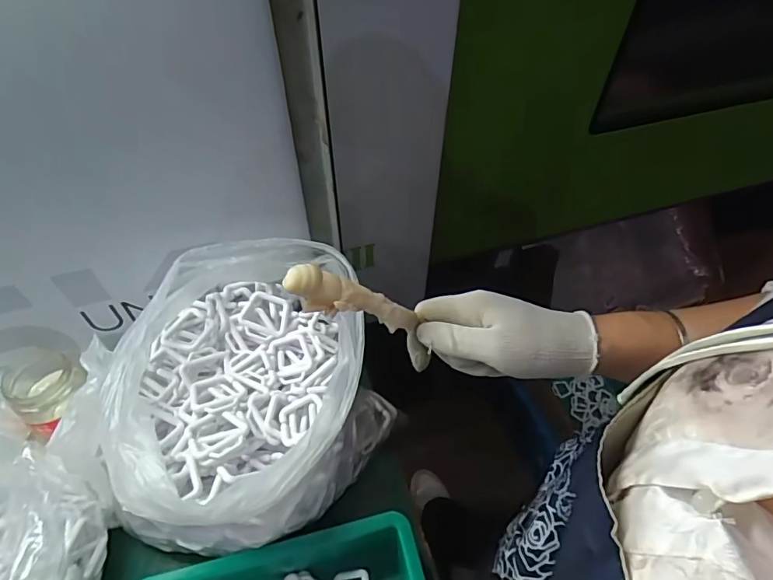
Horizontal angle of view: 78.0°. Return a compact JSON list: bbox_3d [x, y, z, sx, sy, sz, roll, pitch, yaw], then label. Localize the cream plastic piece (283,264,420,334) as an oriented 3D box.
[{"bbox_3d":[-0.024,0.009,0.335,0.100,0.025,0.020,21,46,-29],"label":"cream plastic piece"}]

